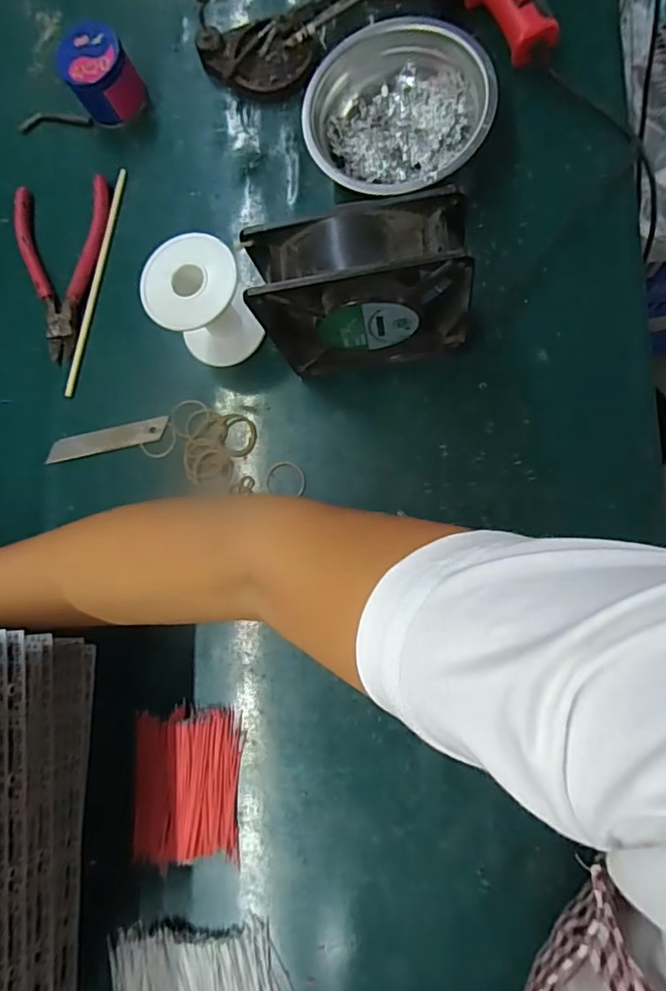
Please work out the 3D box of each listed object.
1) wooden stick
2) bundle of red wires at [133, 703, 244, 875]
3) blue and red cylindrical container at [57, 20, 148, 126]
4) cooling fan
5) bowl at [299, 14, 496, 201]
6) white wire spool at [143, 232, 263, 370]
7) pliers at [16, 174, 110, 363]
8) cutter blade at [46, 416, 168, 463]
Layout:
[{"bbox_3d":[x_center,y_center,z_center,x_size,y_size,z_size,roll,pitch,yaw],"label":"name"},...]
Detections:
[{"bbox_3d":[-0.189,-0.170,0.436,0.008,0.005,0.187,11,84,8],"label":"wooden stick"},{"bbox_3d":[-0.100,0.196,0.369,0.076,0.016,0.098,-3,81,8],"label":"bundle of red wires"},{"bbox_3d":[-0.182,-0.333,0.432,0.052,0.042,0.057,-1,81,9],"label":"blue and red cylindrical container"},{"bbox_3d":[0.020,-0.121,0.329,0.120,0.113,0.047,-7,81,8],"label":"cooling fan"},{"bbox_3d":[0.045,-0.263,0.383,0.124,0.037,0.116,-1,81,9],"label":"bowl"},{"bbox_3d":[-0.089,-0.133,0.381,0.061,0.066,0.063,-1,81,9],"label":"white wire spool"},{"bbox_3d":[-0.216,-0.181,0.437,0.077,0.009,0.146,-5,81,8],"label":"pliers"},{"bbox_3d":[-0.174,-0.043,0.419,0.096,0.004,0.018,-12,88,1],"label":"cutter blade"}]

